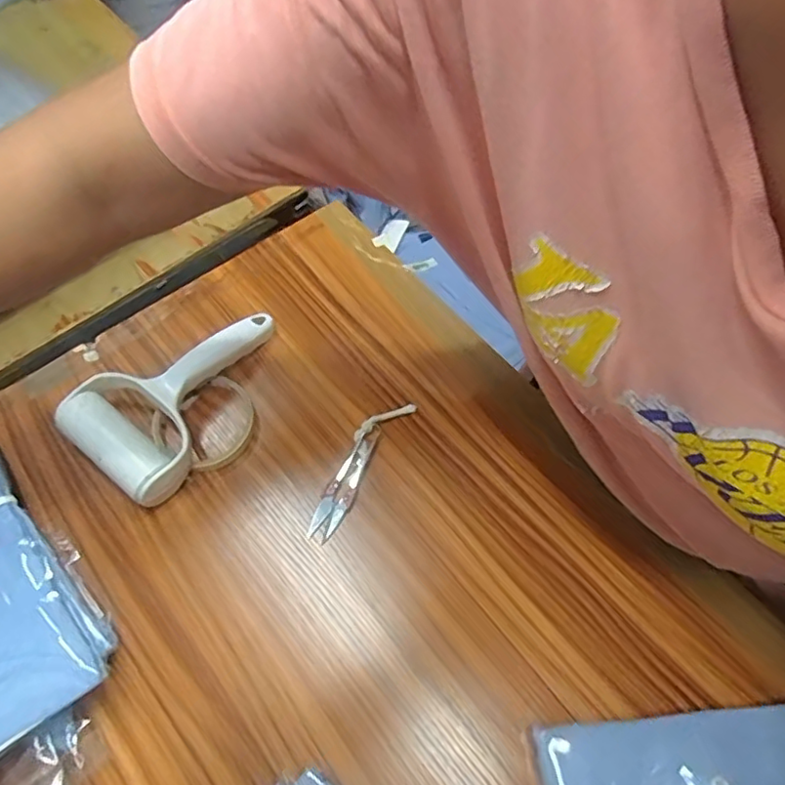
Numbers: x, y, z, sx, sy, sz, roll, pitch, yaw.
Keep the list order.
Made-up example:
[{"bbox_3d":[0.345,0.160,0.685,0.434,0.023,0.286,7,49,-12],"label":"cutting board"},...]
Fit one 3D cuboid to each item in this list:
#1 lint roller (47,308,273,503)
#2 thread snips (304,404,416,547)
[{"bbox_3d":[-0.173,-0.003,0.500,0.112,0.043,0.185,36,68,18],"label":"lint roller"},{"bbox_3d":[-0.029,0.058,0.486,0.029,0.010,0.136,28,65,14],"label":"thread snips"}]

